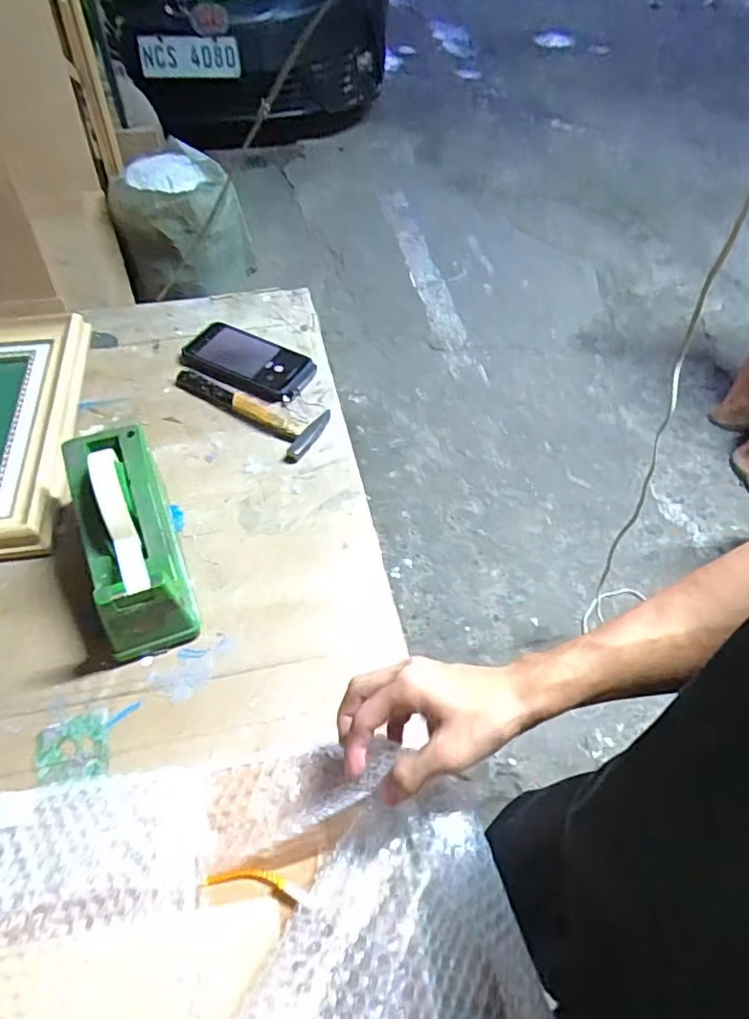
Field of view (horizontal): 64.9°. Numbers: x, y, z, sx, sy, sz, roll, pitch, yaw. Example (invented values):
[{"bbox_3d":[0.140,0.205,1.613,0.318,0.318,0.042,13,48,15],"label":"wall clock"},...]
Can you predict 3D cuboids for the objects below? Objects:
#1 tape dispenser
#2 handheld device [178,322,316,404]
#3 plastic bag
[{"bbox_3d":[-0.228,0.019,0.548,0.076,0.103,0.208,-18,58,-15],"label":"tape dispenser"},{"bbox_3d":[-0.167,-0.195,0.766,0.177,0.025,0.095,24,57,13],"label":"handheld device"},{"bbox_3d":[-0.503,-0.725,1.537,0.305,0.297,0.250,-22,59,-18],"label":"plastic bag"}]

